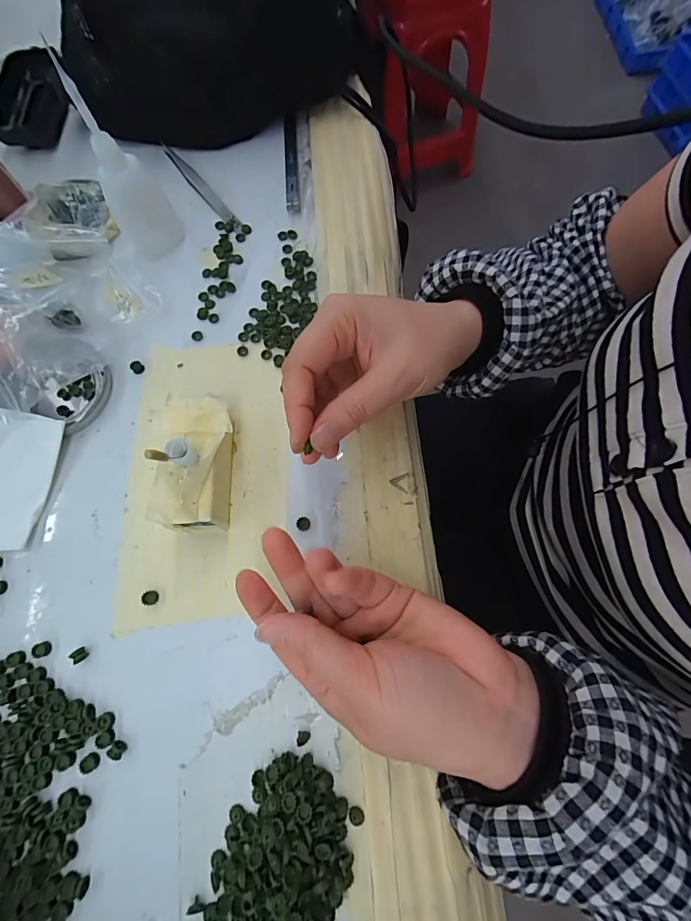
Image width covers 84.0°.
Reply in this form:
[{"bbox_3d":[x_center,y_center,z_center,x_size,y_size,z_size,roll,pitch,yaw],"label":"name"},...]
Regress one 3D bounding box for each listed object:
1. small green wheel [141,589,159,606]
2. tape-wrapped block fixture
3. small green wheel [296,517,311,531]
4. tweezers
[{"bbox_3d":[-0.120,0.085,0.237,0.008,0.006,0.009,-7,72,0],"label":"small green wheel"},{"bbox_3d":[-0.094,0.002,0.239,0.049,0.049,0.083,0,72,2],"label":"tape-wrapped block fixture"},{"bbox_3d":[-0.027,0.041,0.248,0.009,0.004,0.009,-1,72,2],"label":"small green wheel"},{"bbox_3d":[-0.130,-0.244,0.340,0.011,0.005,0.131,-38,75,-10],"label":"tweezers"}]

